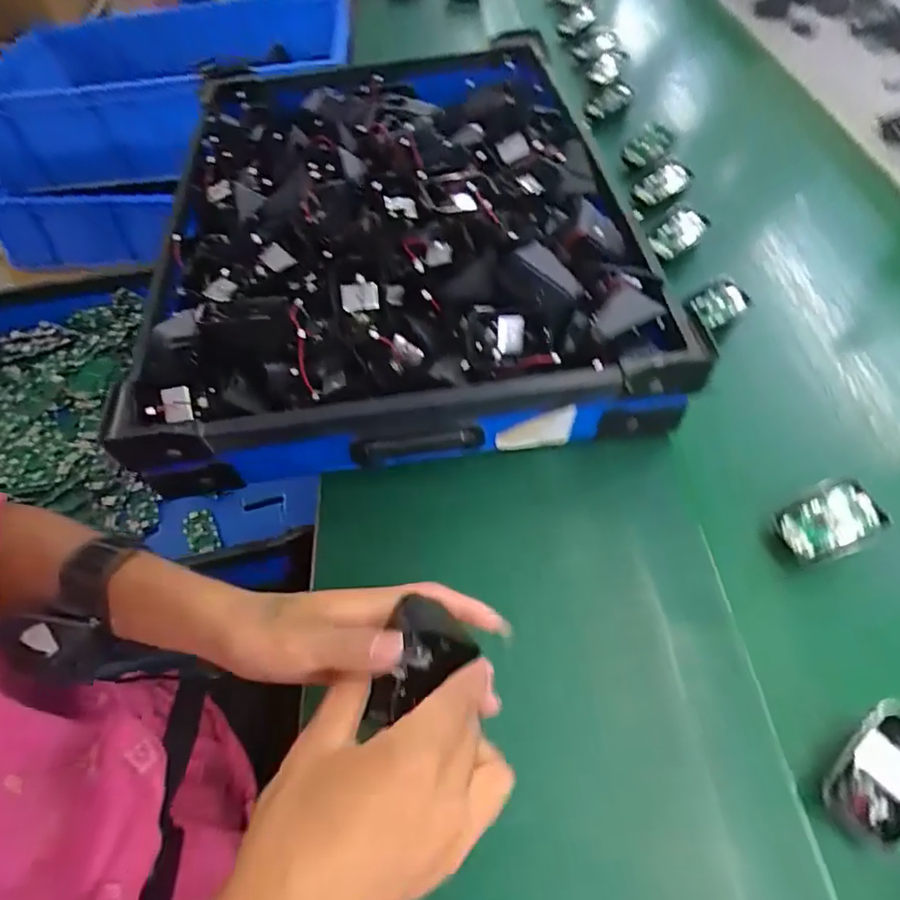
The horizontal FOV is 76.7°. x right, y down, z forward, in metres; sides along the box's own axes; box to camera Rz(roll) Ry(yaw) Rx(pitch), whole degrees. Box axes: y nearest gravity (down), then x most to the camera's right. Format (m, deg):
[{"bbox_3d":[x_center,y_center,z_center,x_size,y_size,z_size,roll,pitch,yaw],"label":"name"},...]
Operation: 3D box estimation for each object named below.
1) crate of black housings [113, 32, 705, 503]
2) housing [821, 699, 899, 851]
[{"bbox_3d":[-0.062,-0.223,0.549,0.439,0.097,0.514,-8,55,-5],"label":"crate of black housings"},{"bbox_3d":[0.248,0.187,0.326,0.044,0.025,0.073,37,84,26],"label":"housing"}]

